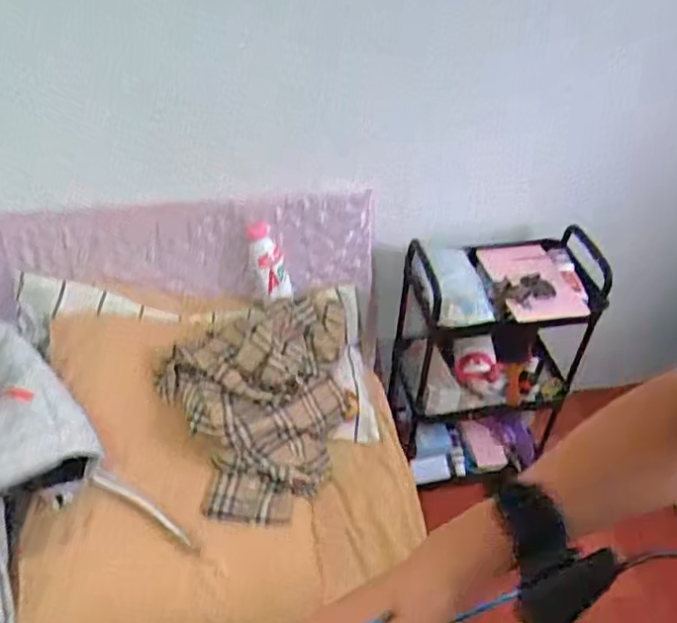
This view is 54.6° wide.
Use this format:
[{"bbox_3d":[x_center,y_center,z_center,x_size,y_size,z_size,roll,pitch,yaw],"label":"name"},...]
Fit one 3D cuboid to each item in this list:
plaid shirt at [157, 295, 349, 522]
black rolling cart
[{"bbox_3d":[-0.148,0.134,1.143,0.306,0.161,0.414,12,43,10],"label":"plaid shirt"},{"bbox_3d":[0.322,0.129,1.446,0.368,0.560,0.224,-7,43,-11],"label":"black rolling cart"}]

